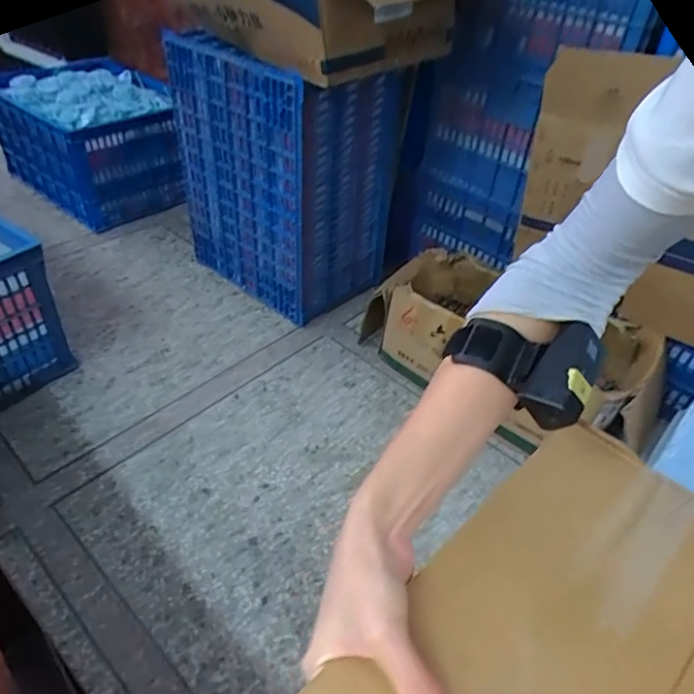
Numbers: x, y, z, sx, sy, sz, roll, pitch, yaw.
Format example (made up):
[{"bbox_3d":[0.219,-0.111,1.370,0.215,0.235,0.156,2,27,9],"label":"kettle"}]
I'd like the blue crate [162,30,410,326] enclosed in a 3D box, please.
[{"bbox_3d":[-0.208,-0.602,1.880,0.651,0.796,0.526,30,46,24],"label":"blue crate"}]

